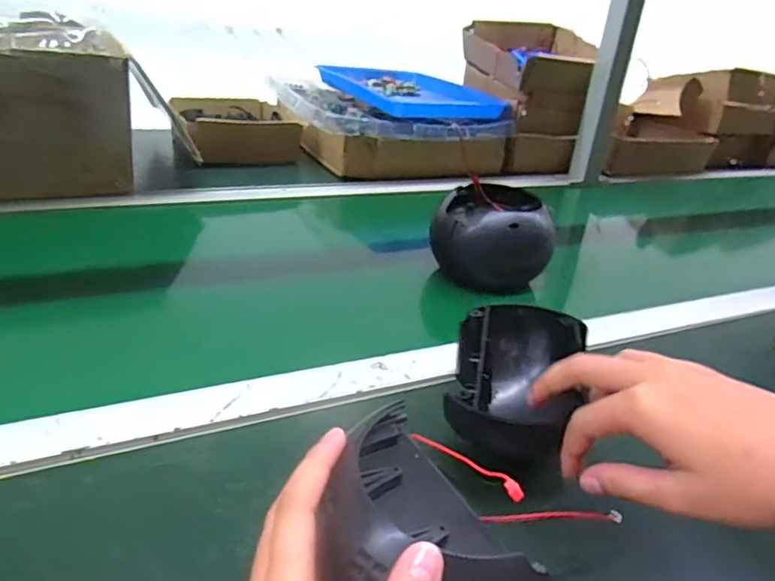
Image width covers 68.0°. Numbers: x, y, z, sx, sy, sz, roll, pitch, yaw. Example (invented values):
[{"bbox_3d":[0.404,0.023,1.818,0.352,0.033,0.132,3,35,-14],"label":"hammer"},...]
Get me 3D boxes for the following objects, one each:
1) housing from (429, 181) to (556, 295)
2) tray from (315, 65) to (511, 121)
[{"bbox_3d":[0.110,-0.050,0.615,0.121,0.105,0.077,17,29,18],"label":"housing"},{"bbox_3d":[0.045,-0.364,1.071,0.268,0.045,0.302,-10,32,-28],"label":"tray"}]

